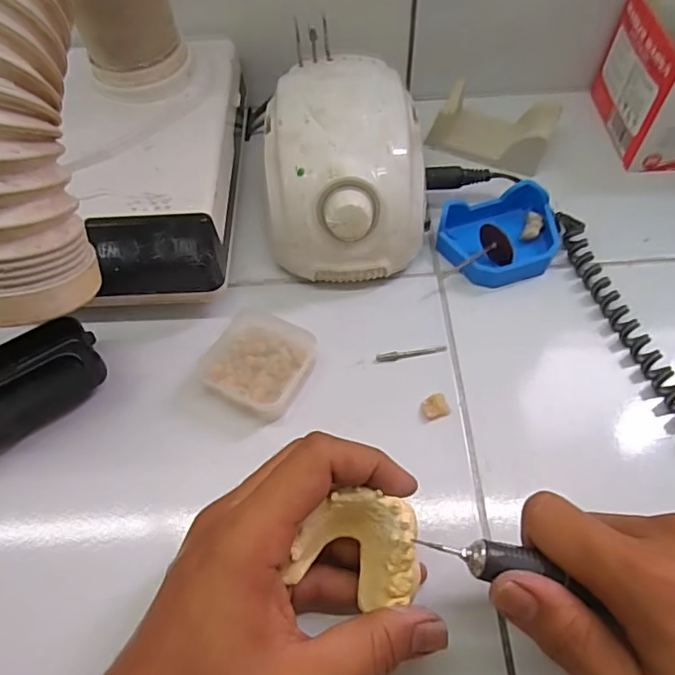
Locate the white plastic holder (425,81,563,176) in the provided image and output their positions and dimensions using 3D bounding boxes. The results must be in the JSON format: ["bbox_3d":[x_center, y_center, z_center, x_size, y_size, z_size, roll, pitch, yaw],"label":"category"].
[{"bbox_3d":[0.120,-0.162,0.412,0.087,0.029,0.047,23,60,15],"label":"white plastic holder"}]

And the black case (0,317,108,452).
[{"bbox_3d":[-0.193,0.034,0.314,0.109,0.029,0.052,-31,62,-18],"label":"black case"}]

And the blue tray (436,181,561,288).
[{"bbox_3d":[0.111,-0.068,0.361,0.079,0.023,0.065,-15,58,-9],"label":"blue tray"}]

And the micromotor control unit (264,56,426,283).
[{"bbox_3d":[0.006,-0.114,0.355,0.103,0.074,0.139,-3,58,-2],"label":"micromotor control unit"}]

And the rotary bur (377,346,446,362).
[{"bbox_3d":[0.046,0.009,0.327,0.044,0.004,0.006,-9,57,-4],"label":"rotary bur"}]

